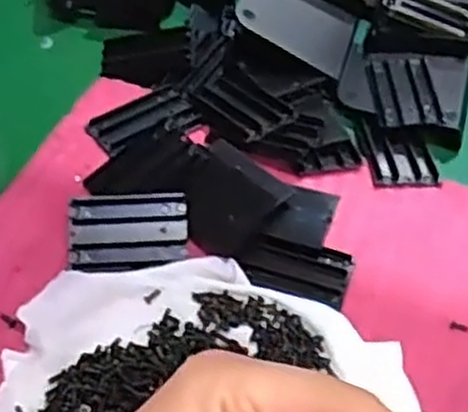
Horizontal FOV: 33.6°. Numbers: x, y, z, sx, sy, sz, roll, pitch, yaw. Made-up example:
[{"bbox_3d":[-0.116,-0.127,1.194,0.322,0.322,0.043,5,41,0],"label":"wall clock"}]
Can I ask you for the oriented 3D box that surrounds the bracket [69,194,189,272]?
[{"bbox_3d":[-0.049,0.012,0.361,0.053,0.007,0.035,-4,73,-8],"label":"bracket"}]

